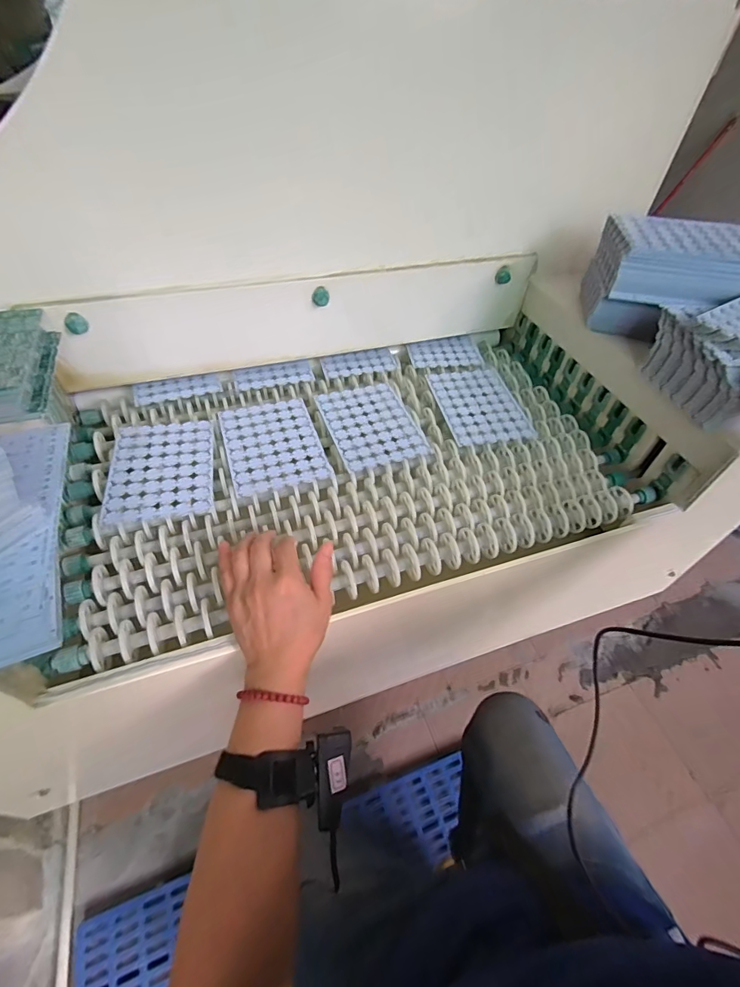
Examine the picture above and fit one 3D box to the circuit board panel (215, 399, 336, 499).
[{"bbox_3d":[-0.125,-0.067,0.571,0.115,0.004,0.154,-14,52,-15],"label":"circuit board panel"}]

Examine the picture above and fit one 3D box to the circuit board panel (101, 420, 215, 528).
[{"bbox_3d":[-0.247,-0.031,0.534,0.114,0.007,0.151,-7,51,-13],"label":"circuit board panel"}]

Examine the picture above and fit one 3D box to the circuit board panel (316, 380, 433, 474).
[{"bbox_3d":[0.001,-0.098,0.609,0.116,0.004,0.157,-14,52,-16],"label":"circuit board panel"}]

